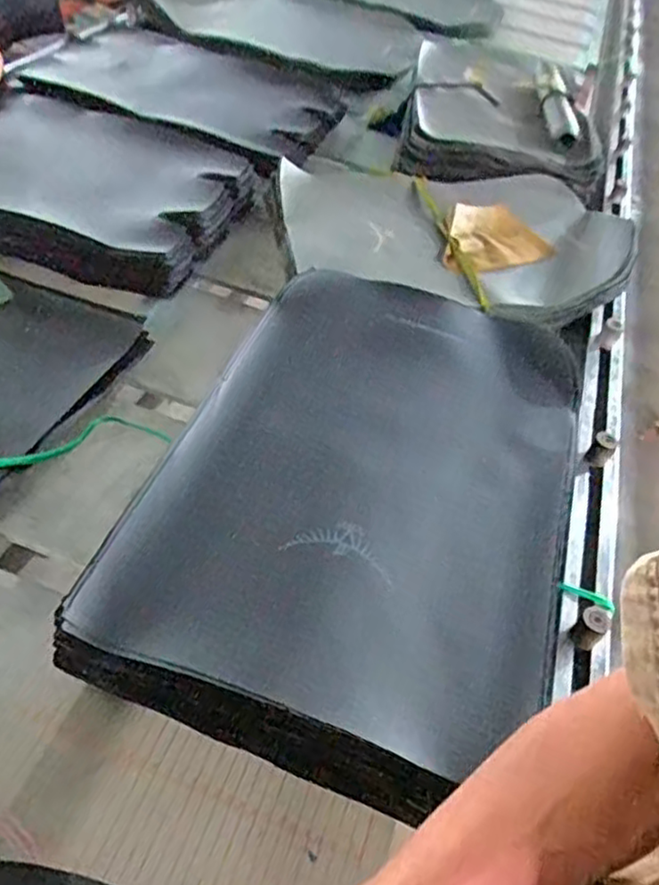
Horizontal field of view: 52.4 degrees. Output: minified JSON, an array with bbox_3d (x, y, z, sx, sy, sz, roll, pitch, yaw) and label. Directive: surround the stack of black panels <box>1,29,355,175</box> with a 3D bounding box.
[{"bbox_3d":[-0.245,-0.644,1.225,0.550,0.082,0.452,25,49,13],"label":"stack of black panels"}]

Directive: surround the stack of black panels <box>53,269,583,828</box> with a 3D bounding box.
[{"bbox_3d":[0.049,0.023,0.611,0.329,0.099,0.523,18,49,12],"label":"stack of black panels"}]

